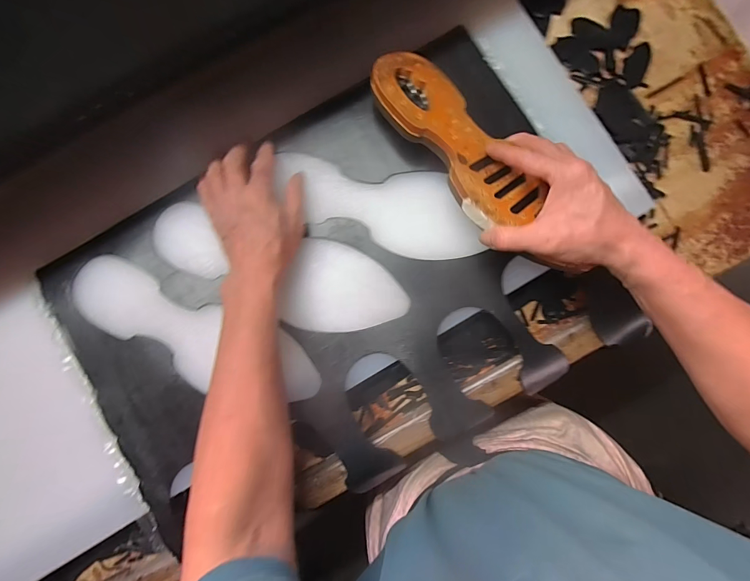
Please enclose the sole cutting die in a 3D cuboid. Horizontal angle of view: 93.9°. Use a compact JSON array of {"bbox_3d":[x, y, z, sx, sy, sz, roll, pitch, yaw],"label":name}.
[{"bbox_3d":[0.080,-0.158,0.359,0.080,0.028,0.222,-35,80,0],"label":"sole cutting die"}]

